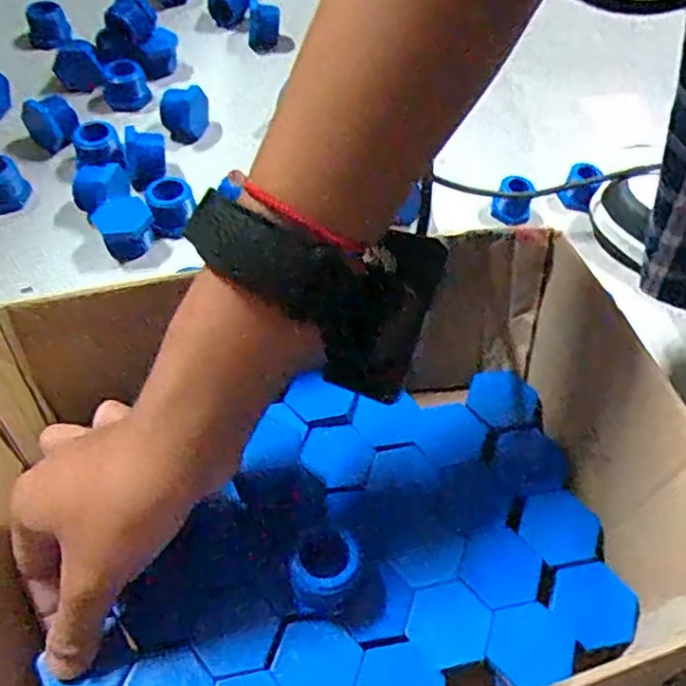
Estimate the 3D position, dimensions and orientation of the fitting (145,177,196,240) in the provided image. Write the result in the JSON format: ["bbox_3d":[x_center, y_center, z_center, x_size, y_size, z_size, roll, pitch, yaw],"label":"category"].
[{"bbox_3d":[-0.119,-0.095,0.483,0.030,0.030,0.032,-12,55,-13],"label":"fitting"}]

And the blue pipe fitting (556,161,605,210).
[{"bbox_3d":[0.179,-0.120,0.525,0.027,0.023,0.035,21,54,11],"label":"blue pipe fitting"}]

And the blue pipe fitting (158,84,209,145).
[{"bbox_3d":[-0.122,-0.179,0.542,0.037,0.033,0.028,-15,56,-15],"label":"blue pipe fitting"}]

